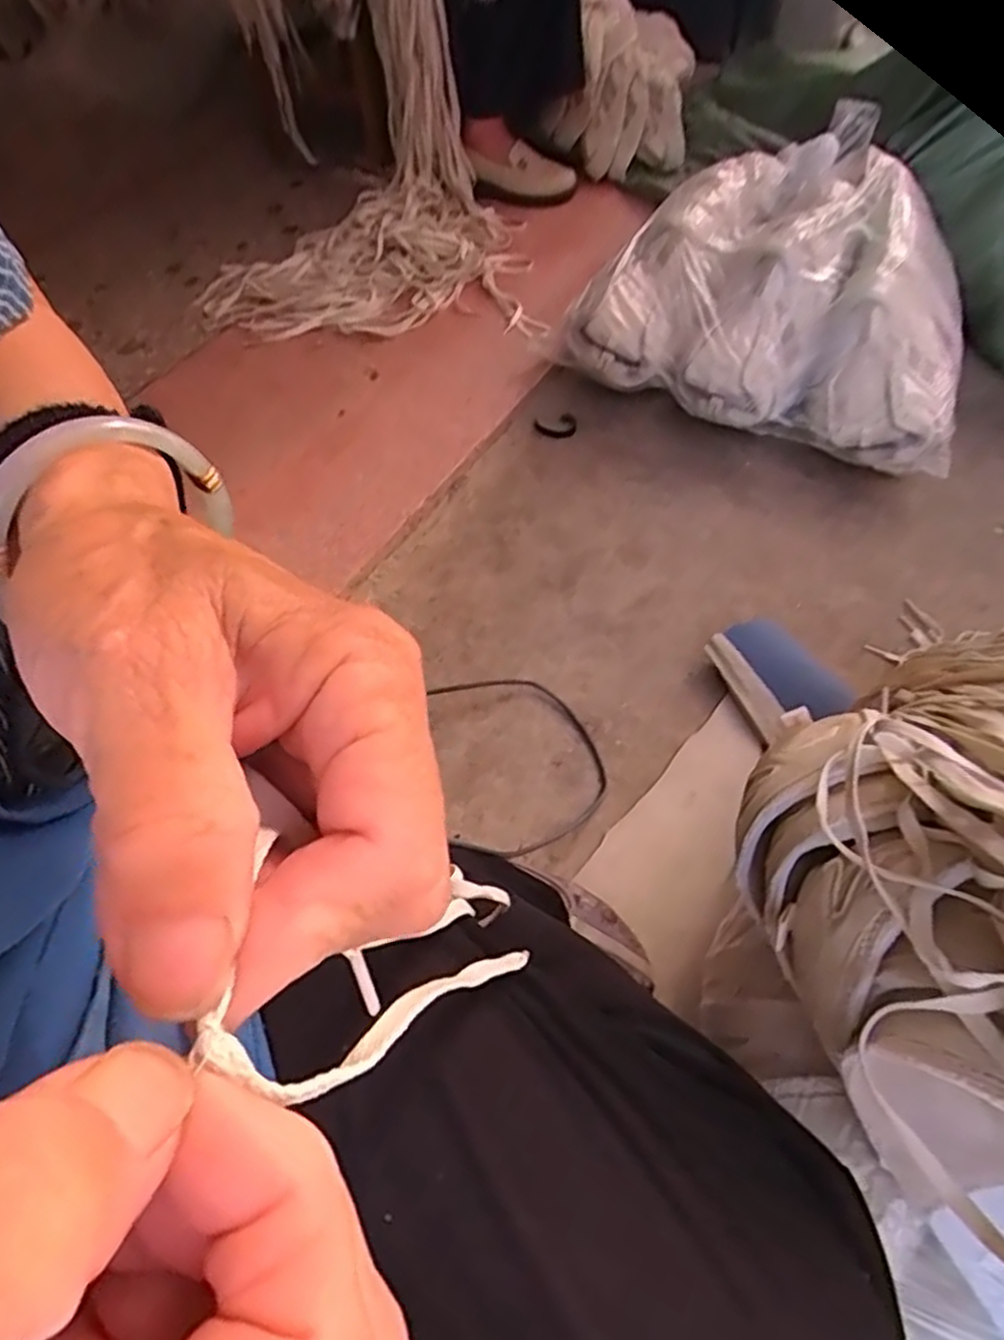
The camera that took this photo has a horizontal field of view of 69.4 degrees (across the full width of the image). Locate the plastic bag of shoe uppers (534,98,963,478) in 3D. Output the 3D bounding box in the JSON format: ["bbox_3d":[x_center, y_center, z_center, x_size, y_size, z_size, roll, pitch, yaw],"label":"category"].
[{"bbox_3d":[0.382,-0.497,0.915,0.470,0.198,0.433,27,62,21],"label":"plastic bag of shoe uppers"}]

